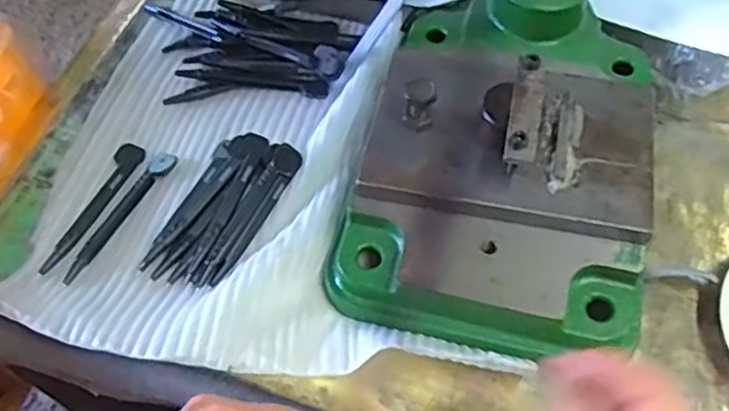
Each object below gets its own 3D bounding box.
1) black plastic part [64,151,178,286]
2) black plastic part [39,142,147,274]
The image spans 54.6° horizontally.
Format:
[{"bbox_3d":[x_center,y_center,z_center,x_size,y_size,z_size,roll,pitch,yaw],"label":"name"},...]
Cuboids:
[{"bbox_3d":[-0.144,0.005,0.417,0.013,0.009,0.101,21,60,14],"label":"black plastic part"},{"bbox_3d":[-0.161,-0.001,0.421,0.016,0.004,0.100,16,59,12],"label":"black plastic part"}]

